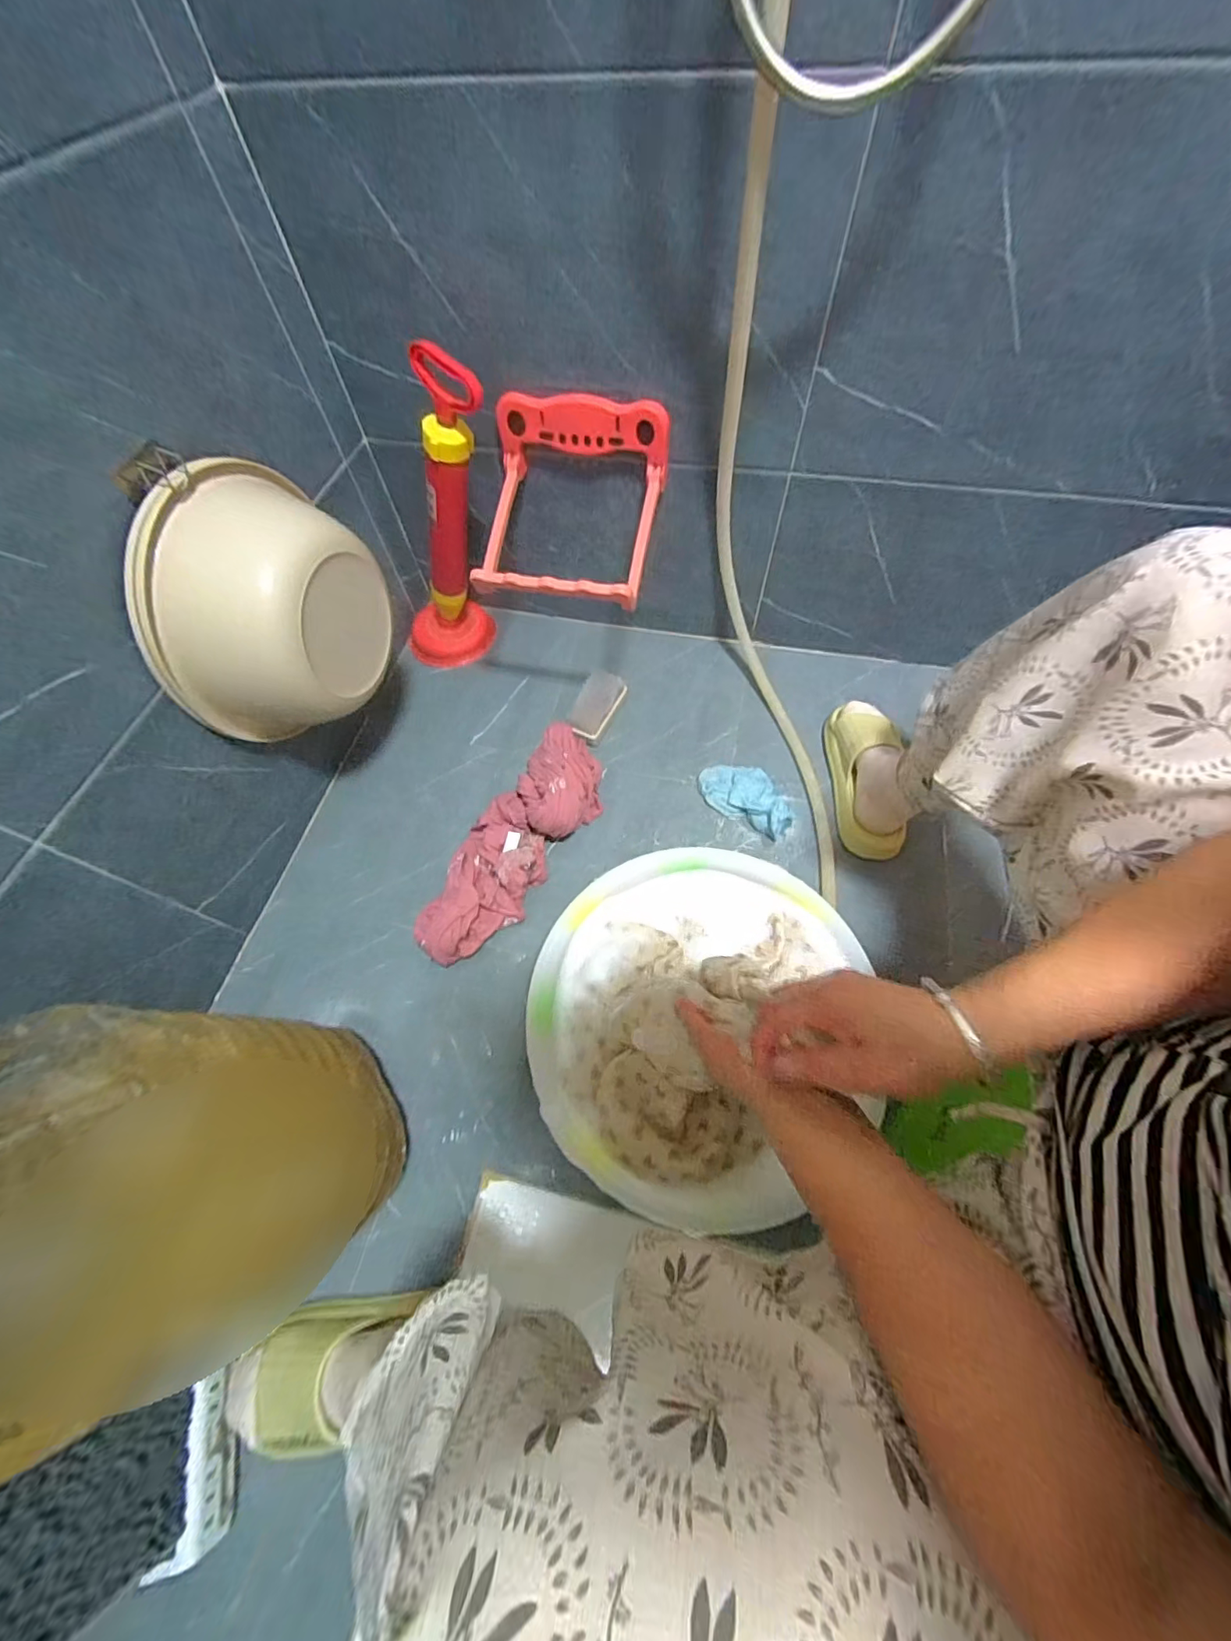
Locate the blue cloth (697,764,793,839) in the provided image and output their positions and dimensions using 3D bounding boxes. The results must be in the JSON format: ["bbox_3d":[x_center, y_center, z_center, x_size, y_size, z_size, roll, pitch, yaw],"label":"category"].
[{"bbox_3d":[0.194,-0.042,0.772,0.145,0.040,0.086,31,66,16],"label":"blue cloth"}]

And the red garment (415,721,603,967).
[{"bbox_3d":[-0.139,0.023,0.716,0.128,0.081,0.348,29,66,15],"label":"red garment"}]

